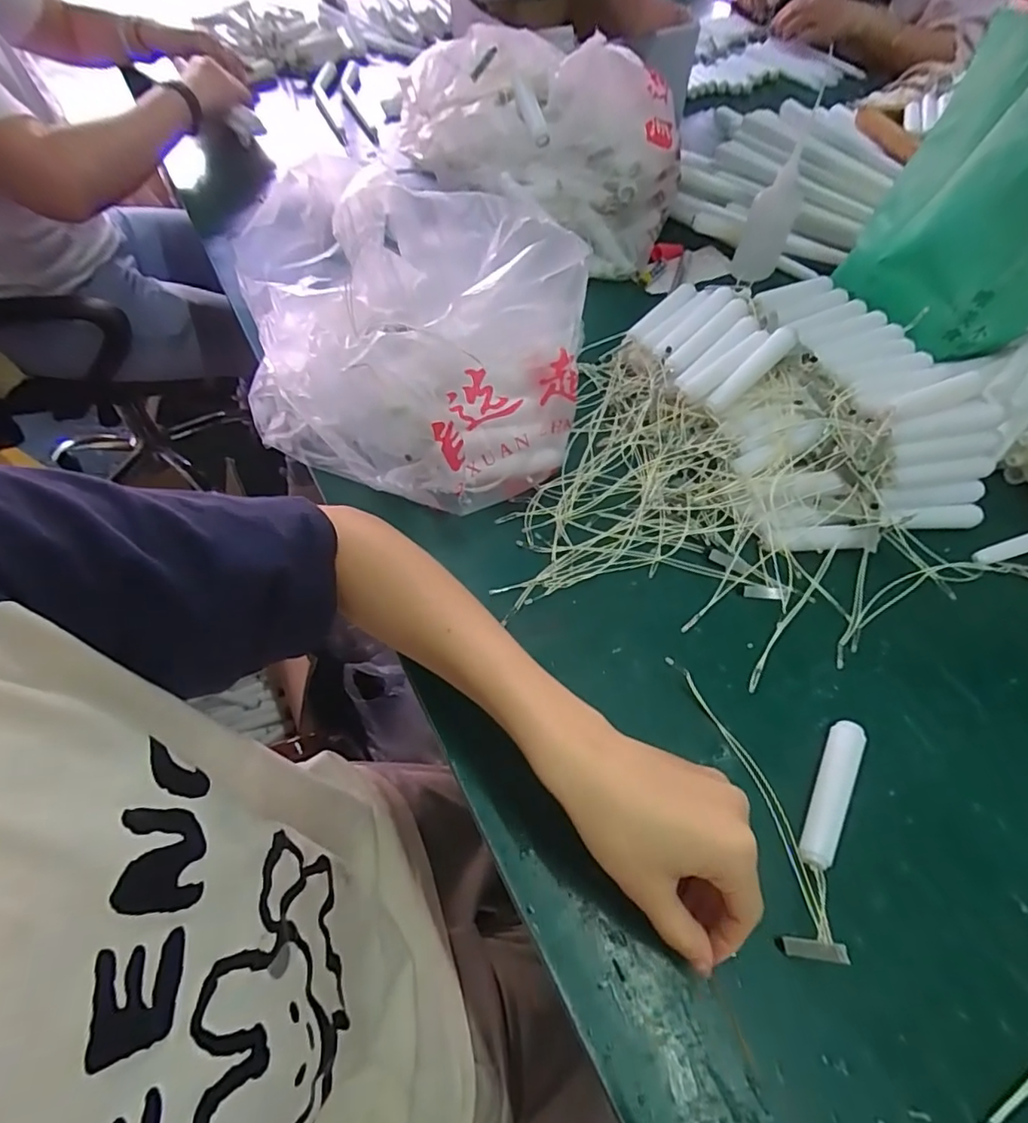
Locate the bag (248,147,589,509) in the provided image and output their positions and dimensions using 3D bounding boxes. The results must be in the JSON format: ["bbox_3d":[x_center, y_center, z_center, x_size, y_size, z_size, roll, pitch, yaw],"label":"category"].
[{"bbox_3d":[-0.072,-0.170,0.452,0.256,0.146,0.201,32,60,17],"label":"bag"}]

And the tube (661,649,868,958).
[{"bbox_3d":[0.169,0.131,0.340,0.098,0.027,0.165,-6,57,-7],"label":"tube"}]

